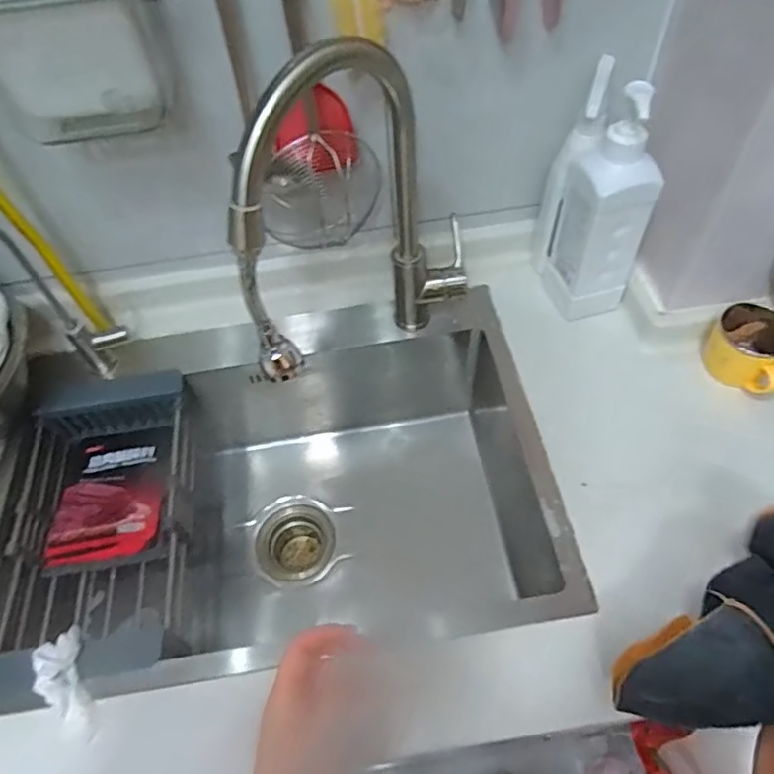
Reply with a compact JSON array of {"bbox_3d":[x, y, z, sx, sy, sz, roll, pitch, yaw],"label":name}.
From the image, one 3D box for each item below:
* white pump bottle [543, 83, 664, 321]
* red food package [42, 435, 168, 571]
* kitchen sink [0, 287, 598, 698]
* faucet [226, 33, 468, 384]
[{"bbox_3d":[0.250,-0.209,0.677,0.074,0.282,0.085,-17,55,-7],"label":"white pump bottle"},{"bbox_3d":[-0.350,0.135,0.751,0.137,0.034,0.180,-9,54,-1],"label":"red food package"},{"bbox_3d":[-0.137,0.148,0.797,0.643,0.269,0.464,-10,54,-2],"label":"kitchen sink"},{"bbox_3d":[-0.015,-0.146,0.591,0.063,0.375,0.315,30,62,24],"label":"faucet"}]

